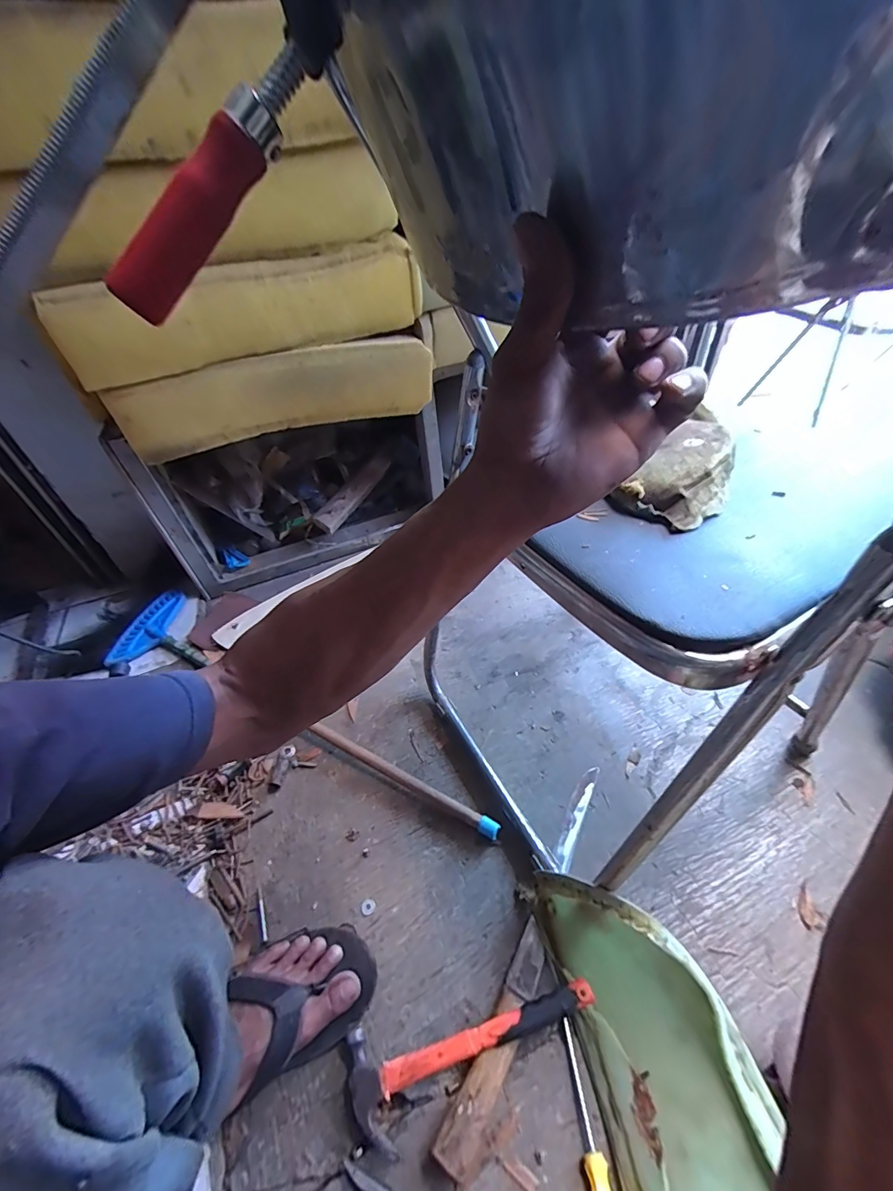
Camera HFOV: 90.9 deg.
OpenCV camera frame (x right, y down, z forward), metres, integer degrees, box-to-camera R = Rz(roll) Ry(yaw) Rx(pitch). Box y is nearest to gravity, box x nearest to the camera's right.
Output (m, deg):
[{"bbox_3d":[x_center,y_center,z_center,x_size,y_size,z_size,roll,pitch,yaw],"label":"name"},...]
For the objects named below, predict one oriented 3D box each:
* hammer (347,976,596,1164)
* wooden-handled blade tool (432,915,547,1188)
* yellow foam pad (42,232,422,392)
[{"bbox_3d":[0.028,0.472,0.448,0.257,0.064,0.089,-12,45,-6],"label":"hammer"},{"bbox_3d":[0.061,0.469,0.470,0.039,0.035,0.213,22,51,26],"label":"wooden-handled blade tool"},{"bbox_3d":[-0.301,-0.446,0.695,0.539,0.120,0.086,-27,49,-19],"label":"yellow foam pad"}]

